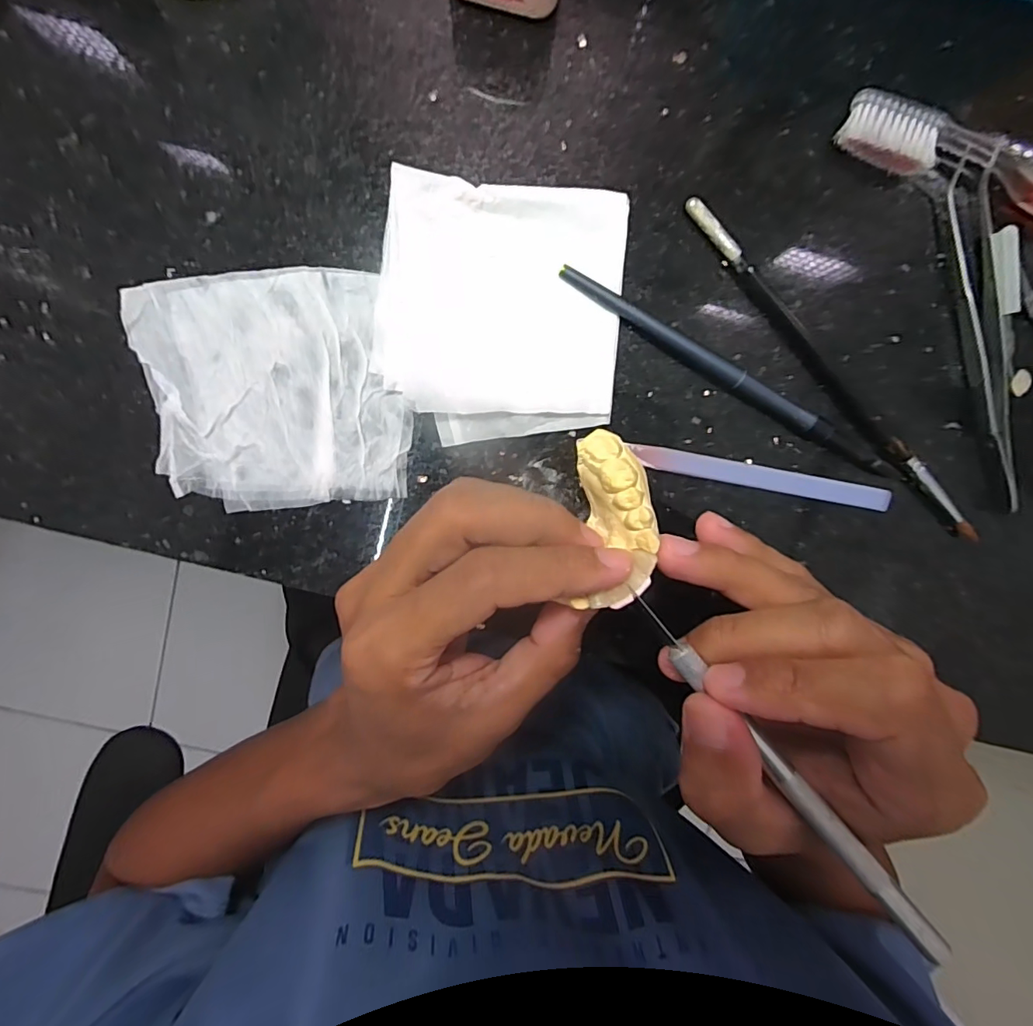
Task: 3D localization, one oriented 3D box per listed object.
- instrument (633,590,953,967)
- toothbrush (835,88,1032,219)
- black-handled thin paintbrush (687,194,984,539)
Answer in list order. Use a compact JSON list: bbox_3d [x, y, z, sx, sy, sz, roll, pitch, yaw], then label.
[{"bbox_3d":[0.079,0.076,0.145,0.008,0.004,0.133,-41,89,4],"label":"instrument"},{"bbox_3d":[0.212,-0.123,0.198,0.181,0.014,0.021,19,97,-5],"label":"toothbrush"},{"bbox_3d":[0.134,-0.056,0.208,0.007,0.007,0.186,-44,98,4],"label":"black-handled thin paintbrush"}]

